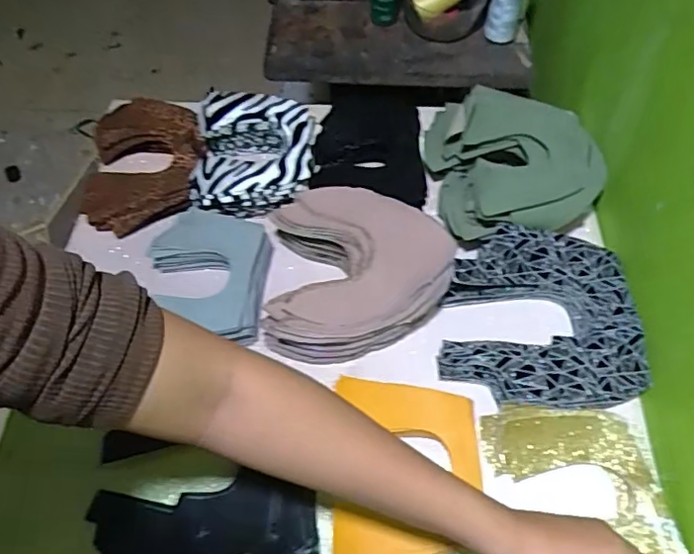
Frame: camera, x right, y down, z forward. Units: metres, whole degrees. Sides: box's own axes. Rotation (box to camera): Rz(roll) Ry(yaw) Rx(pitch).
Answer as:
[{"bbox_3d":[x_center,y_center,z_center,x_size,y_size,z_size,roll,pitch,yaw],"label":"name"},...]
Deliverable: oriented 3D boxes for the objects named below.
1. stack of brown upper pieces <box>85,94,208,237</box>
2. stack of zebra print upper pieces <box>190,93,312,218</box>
[{"bbox_3d":[-0.248,-0.138,0.690,0.139,0.036,0.185,-3,59,-2],"label":"stack of brown upper pieces"},{"bbox_3d":[-0.111,-0.144,0.674,0.136,0.055,0.157,0,59,0],"label":"stack of zebra print upper pieces"}]

